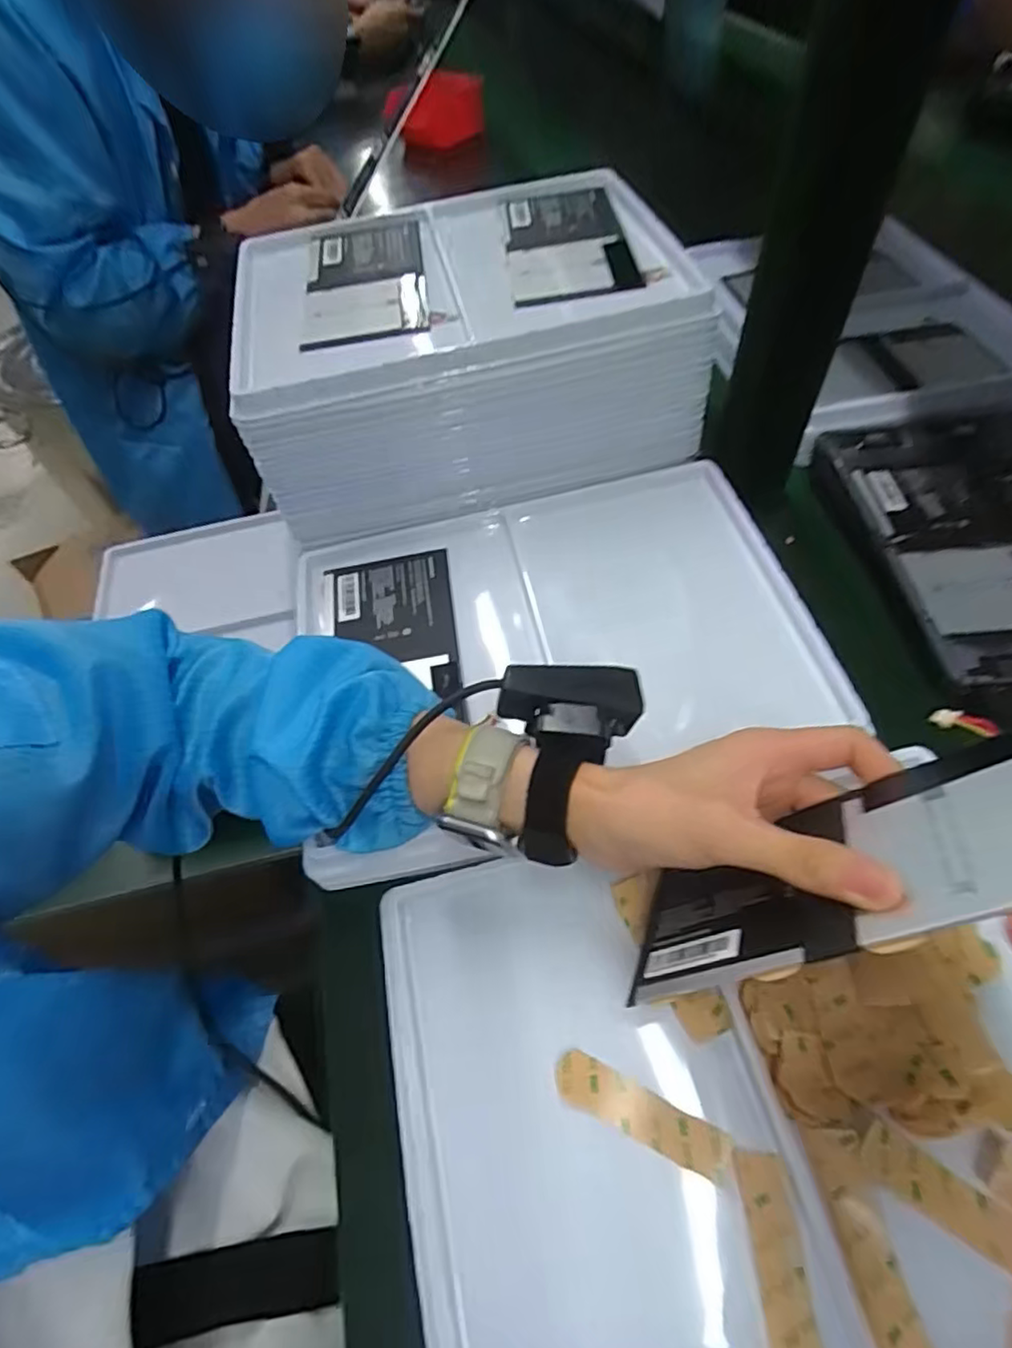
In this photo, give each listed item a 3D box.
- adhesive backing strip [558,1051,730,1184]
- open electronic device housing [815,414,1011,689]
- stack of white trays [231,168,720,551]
[{"bbox_3d":[0.061,0.200,0.290,0.079,0.004,0.021,17,63,20],"label":"adhesive backing strip"},{"bbox_3d":[0.359,-0.099,0.456,0.183,0.025,0.255,-3,54,3],"label":"open electronic device housing"},{"bbox_3d":[-0.036,-0.270,0.524,0.337,0.122,0.265,-9,54,-1],"label":"stack of white trays"}]

